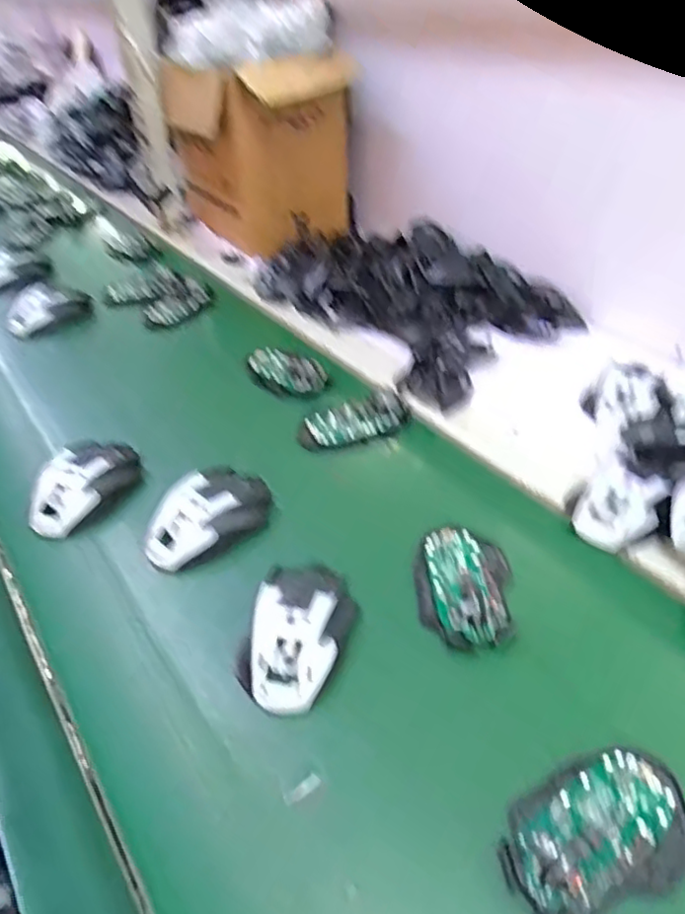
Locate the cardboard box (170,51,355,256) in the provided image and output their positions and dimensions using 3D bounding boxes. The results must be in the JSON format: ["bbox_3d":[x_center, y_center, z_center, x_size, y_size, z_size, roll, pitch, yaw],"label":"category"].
[{"bbox_3d":[-0.133,-0.497,1.046,0.211,0.242,0.260,-26,48,-21],"label":"cardboard box"}]

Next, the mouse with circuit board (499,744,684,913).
[{"bbox_3d":[0.142,0.201,0.359,0.110,0.035,0.073,-17,45,-13],"label":"mouse with circuit board"}]

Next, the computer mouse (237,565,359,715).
[{"bbox_3d":[-0.032,0.126,0.458,0.064,0.041,0.096,13,46,17],"label":"computer mouse"}]

